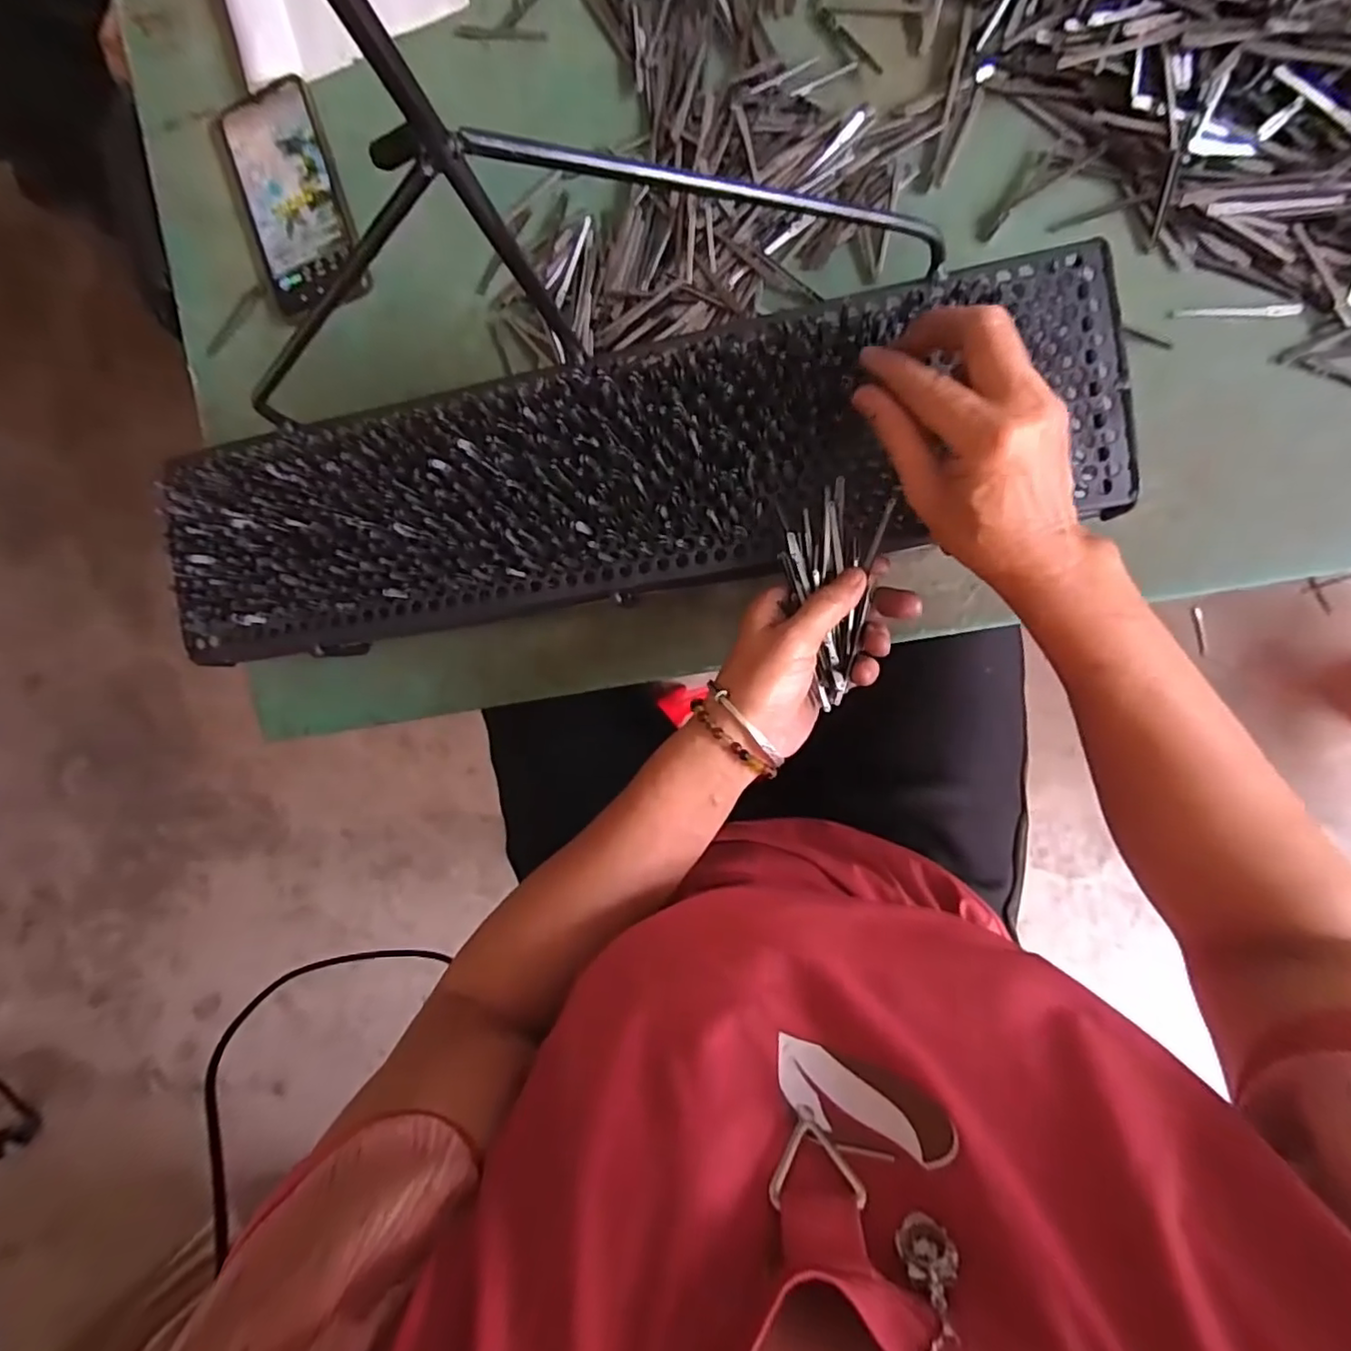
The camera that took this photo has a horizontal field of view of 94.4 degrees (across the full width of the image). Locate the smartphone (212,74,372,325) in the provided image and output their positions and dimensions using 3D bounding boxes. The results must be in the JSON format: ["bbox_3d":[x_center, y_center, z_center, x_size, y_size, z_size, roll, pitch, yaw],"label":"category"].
[{"bbox_3d":[-0.285,-0.352,0.464,0.083,0.012,0.164,-16,91,10],"label":"smartphone"}]

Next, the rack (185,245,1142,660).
[{"bbox_3d":[-0.046,-0.117,0.379,0.584,0.029,0.150,-12,92,8],"label":"rack"}]

